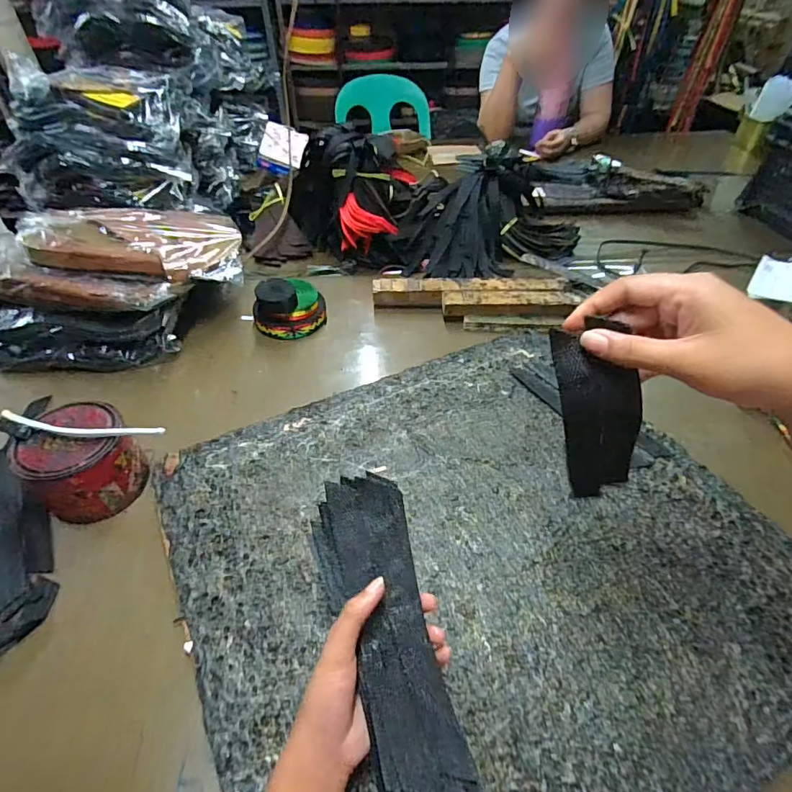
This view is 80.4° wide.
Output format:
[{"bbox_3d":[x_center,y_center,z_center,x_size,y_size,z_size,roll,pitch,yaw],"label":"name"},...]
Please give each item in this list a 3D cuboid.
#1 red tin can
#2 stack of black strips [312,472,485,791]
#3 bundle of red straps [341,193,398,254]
[{"bbox_3d":[-0.340,0.072,0.511,0.099,0.079,0.106,0,45,0],"label":"red tin can"},{"bbox_3d":[-0.004,0.179,0.347,0.071,0.030,0.235,-13,65,-12],"label":"stack of black strips"},{"bbox_3d":[-0.058,-0.305,0.862,0.113,0.076,0.055,34,54,29],"label":"bundle of red straps"}]

